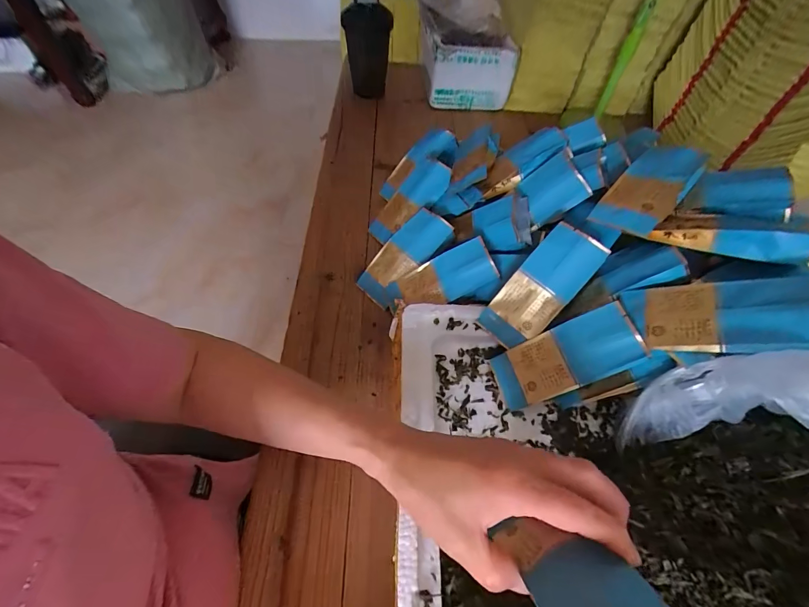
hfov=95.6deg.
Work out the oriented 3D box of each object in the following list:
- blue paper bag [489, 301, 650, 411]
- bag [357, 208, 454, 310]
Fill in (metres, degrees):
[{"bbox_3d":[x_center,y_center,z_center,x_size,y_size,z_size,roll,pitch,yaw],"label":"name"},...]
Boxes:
[{"bbox_3d":[0.144,0.052,0.336,0.127,0.012,0.054,-32,65,26],"label":"blue paper bag"},{"bbox_3d":[-0.002,-0.056,0.438,0.124,0.020,0.056,-46,63,2],"label":"bag"}]

